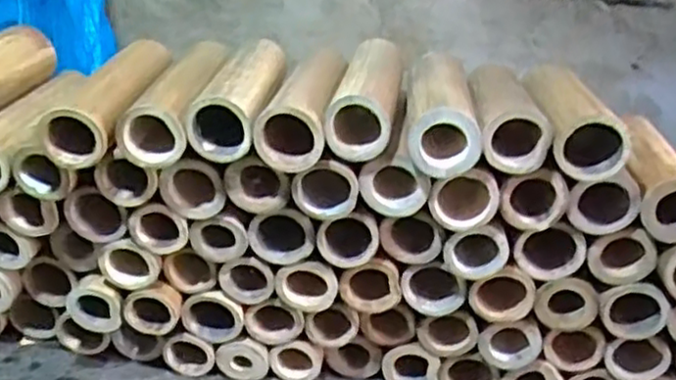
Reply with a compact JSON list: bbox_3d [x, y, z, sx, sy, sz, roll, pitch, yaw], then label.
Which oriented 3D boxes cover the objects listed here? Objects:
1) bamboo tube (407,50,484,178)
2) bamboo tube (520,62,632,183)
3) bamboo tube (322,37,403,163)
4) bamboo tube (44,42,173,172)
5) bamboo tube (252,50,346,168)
[{"bbox_3d":[0.089,-0.075,0.619,0.059,0.052,0.178,5,28,2],"label":"bamboo tube"},{"bbox_3d":[0.194,-0.068,0.608,0.059,0.049,0.174,5,28,2],"label":"bamboo tube"},{"bbox_3d":[0.028,-0.086,0.624,0.056,0.050,0.180,7,28,7],"label":"bamboo tube"},{"bbox_3d":[-0.197,-0.083,0.633,0.064,0.057,0.172,7,28,5],"label":"bamboo tube"},{"bbox_3d":[-0.030,-0.079,0.630,0.065,0.051,0.176,5,28,2],"label":"bamboo tube"}]

